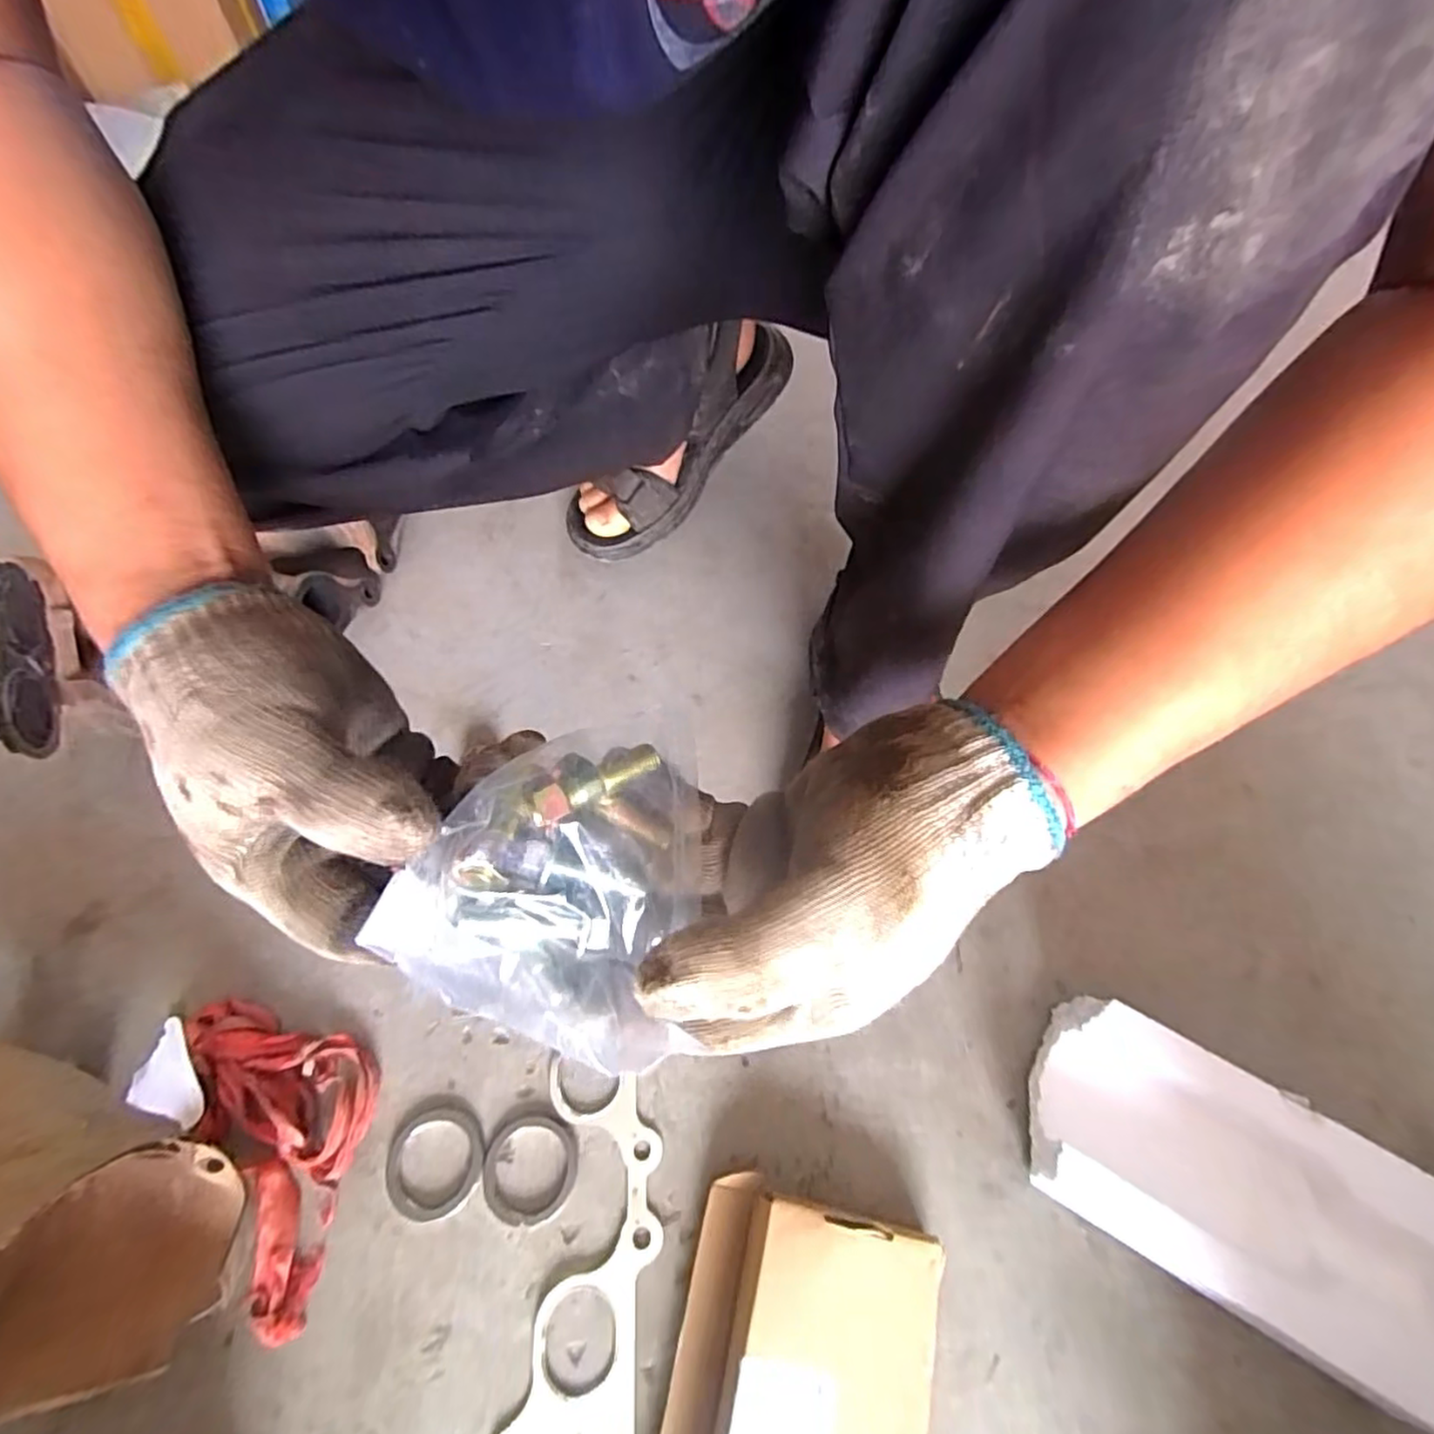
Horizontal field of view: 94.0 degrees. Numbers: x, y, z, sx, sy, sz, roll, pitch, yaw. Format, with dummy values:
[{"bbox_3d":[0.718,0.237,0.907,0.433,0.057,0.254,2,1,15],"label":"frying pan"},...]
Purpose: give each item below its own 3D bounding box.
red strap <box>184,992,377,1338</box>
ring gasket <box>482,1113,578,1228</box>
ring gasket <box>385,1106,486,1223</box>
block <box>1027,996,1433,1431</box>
[{"bbox_3d":[-0.253,0.243,0.399,0.095,0.027,0.177,-32,66,-17],"label":"red strap"},{"bbox_3d":[-0.111,0.270,0.399,0.055,0.006,0.055,-8,61,-5],"label":"ring gasket"},{"bbox_3d":[-0.168,0.266,0.399,0.056,0.006,0.055,0,61,0],"label":"ring gasket"},{"bbox_3d":[0.292,0.266,0.376,0.218,0.054,0.109,29,65,15],"label":"block"}]

